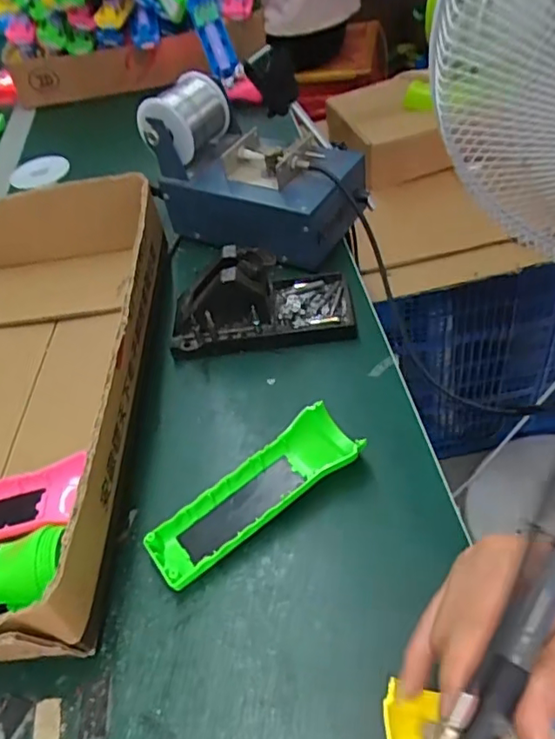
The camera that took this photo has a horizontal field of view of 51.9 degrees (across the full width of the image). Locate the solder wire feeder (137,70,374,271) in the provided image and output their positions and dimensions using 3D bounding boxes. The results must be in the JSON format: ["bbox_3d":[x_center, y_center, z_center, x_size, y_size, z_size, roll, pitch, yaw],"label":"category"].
[{"bbox_3d":[-0.019,-0.200,0.561,0.207,0.129,0.112,17,53,24],"label":"solder wire feeder"}]

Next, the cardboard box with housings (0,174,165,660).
[{"bbox_3d":[-0.216,0.004,0.444,0.221,0.088,0.405,-7,47,6],"label":"cardboard box with housings"}]

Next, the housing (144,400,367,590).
[{"bbox_3d":[-0.014,0.083,0.385,0.154,0.029,0.049,-32,50,-17],"label":"housing"}]

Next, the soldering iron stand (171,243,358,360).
[{"bbox_3d":[-0.016,-0.066,0.491,0.157,0.071,0.076,-6,47,4],"label":"soldering iron stand"}]

